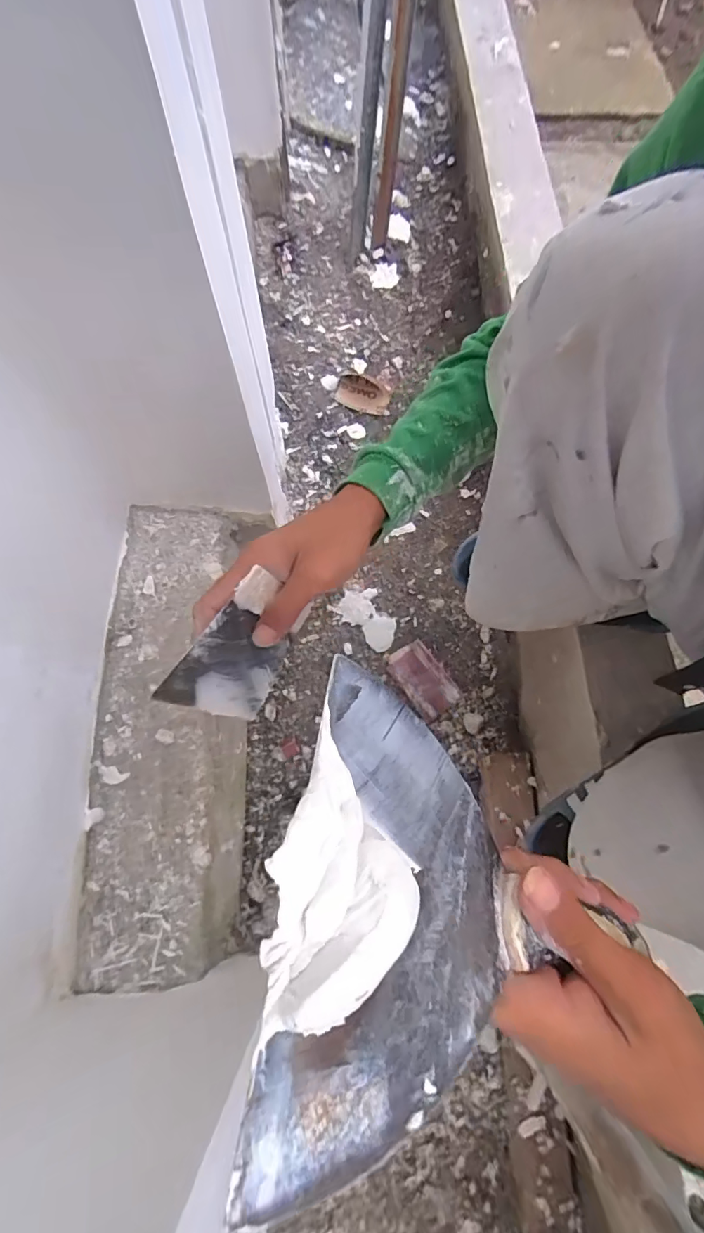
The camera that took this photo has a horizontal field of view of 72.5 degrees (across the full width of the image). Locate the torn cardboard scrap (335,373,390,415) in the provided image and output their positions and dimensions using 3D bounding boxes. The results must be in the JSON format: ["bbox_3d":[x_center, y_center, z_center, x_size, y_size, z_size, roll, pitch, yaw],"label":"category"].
[{"bbox_3d":[0.025,-0.441,0.954,0.109,0.006,0.066,22,87,0],"label":"torn cardboard scrap"}]

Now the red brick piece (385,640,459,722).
[{"bbox_3d":[0.117,0.104,0.806,0.074,0.042,0.127,-32,74,-11],"label":"red brick piece"}]

